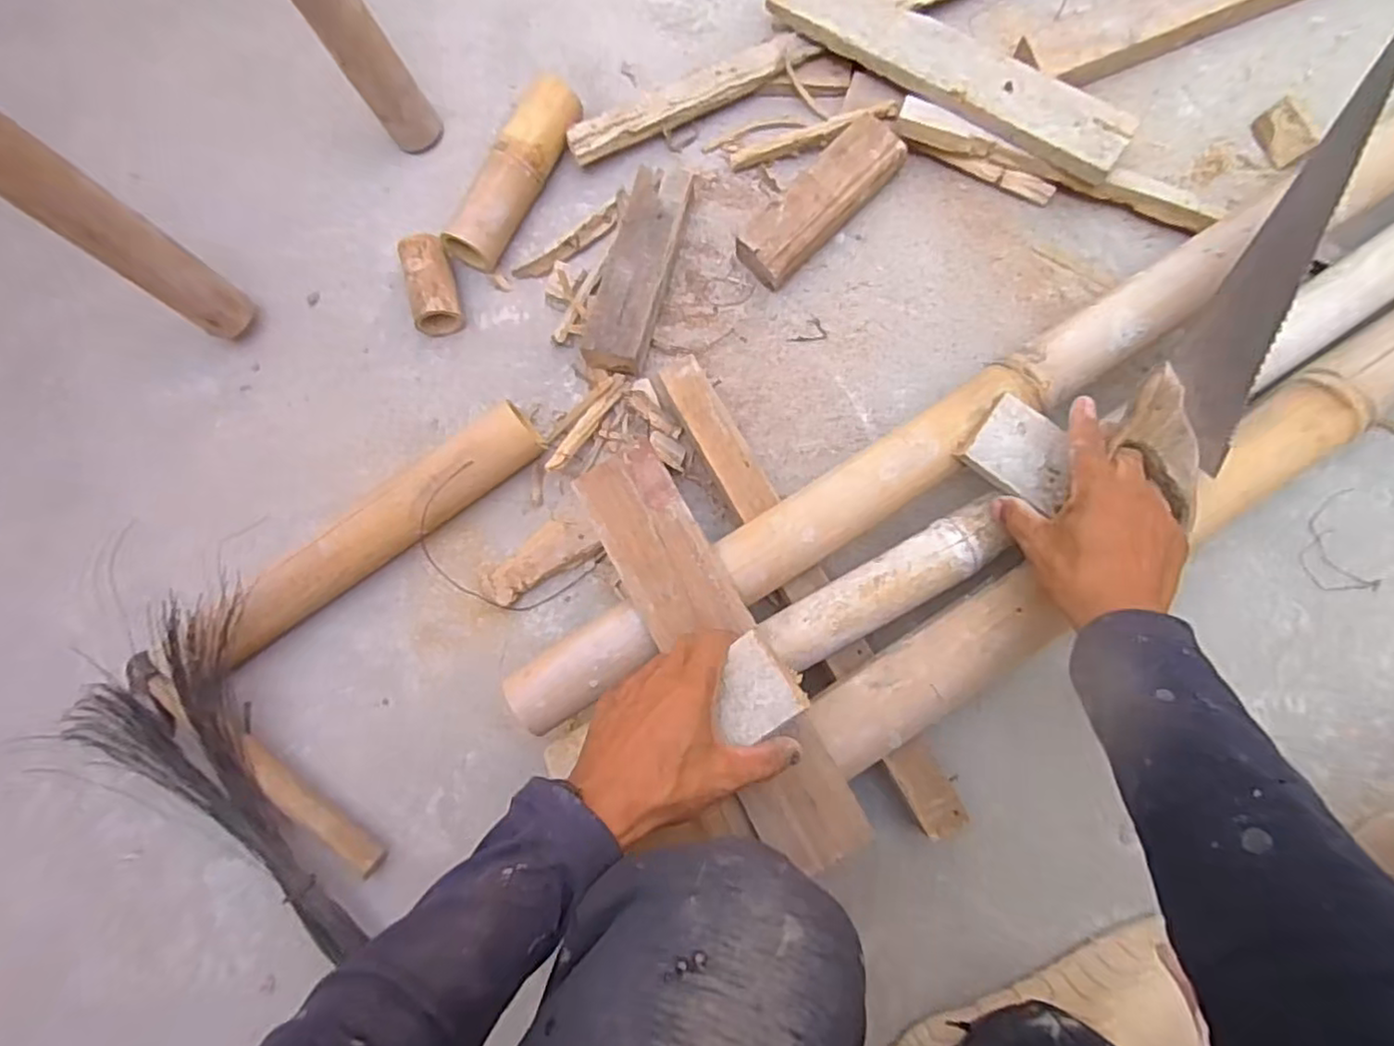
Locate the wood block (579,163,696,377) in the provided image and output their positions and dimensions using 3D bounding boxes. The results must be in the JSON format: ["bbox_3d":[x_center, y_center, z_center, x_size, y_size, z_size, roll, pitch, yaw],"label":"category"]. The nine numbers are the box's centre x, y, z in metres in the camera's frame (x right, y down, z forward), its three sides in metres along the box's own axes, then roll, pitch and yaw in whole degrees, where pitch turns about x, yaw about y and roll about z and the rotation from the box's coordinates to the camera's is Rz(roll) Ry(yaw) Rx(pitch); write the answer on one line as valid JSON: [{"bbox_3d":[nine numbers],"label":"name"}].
[{"bbox_3d":[-0.060,-0.259,0.715,0.063,0.051,0.217,14,83,7],"label":"wood block"}]

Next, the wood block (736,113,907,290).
[{"bbox_3d":[0.126,-0.328,0.712,0.070,0.053,0.197,44,87,9],"label":"wood block"}]

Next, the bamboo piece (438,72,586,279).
[{"bbox_3d":[-0.195,-0.377,0.742,0.057,0.070,0.216,28,85,8],"label":"bamboo piece"}]

